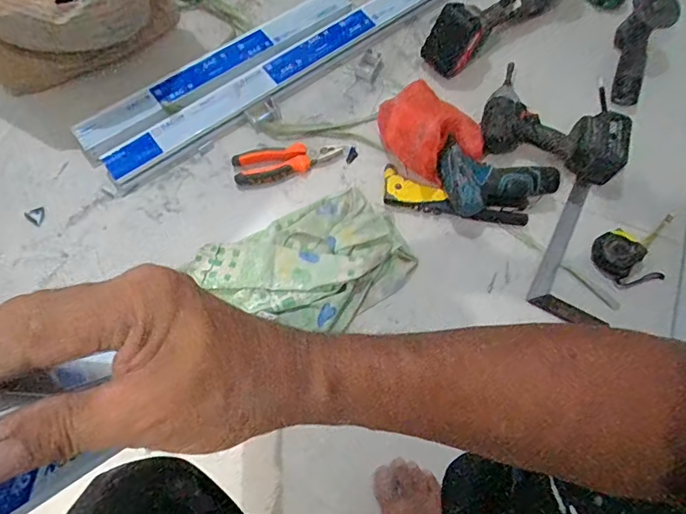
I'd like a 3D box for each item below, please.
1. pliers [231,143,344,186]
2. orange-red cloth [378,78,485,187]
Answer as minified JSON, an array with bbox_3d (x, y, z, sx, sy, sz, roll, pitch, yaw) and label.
[{"bbox_3d":[-0.099,-0.174,0.888,0.197,0.029,0.073,-10,70,-6],"label":"pliers"},{"bbox_3d":[0.153,-0.225,0.871,0.139,0.101,0.176,-37,74,-13],"label":"orange-red cloth"}]

